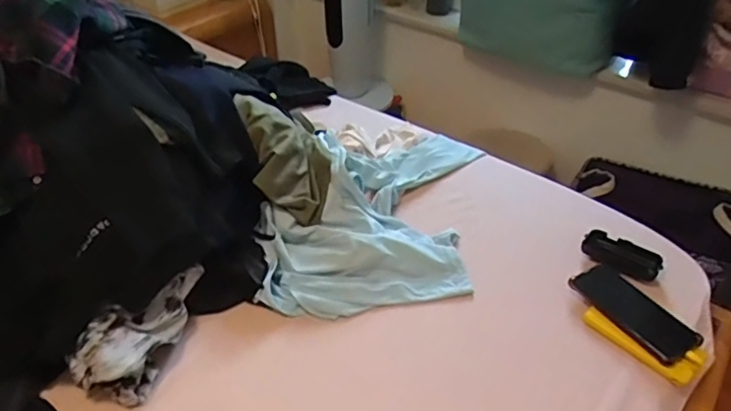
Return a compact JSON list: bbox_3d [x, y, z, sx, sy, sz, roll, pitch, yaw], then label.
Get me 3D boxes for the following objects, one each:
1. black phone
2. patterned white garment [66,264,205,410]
[{"bbox_3d":[0.360,0.139,0.739,0.074,0.011,0.159,-27,48,-22],"label":"black phone"},{"bbox_3d":[-0.291,0.156,0.713,0.095,0.061,0.188,11,40,12],"label":"patterned white garment"}]

